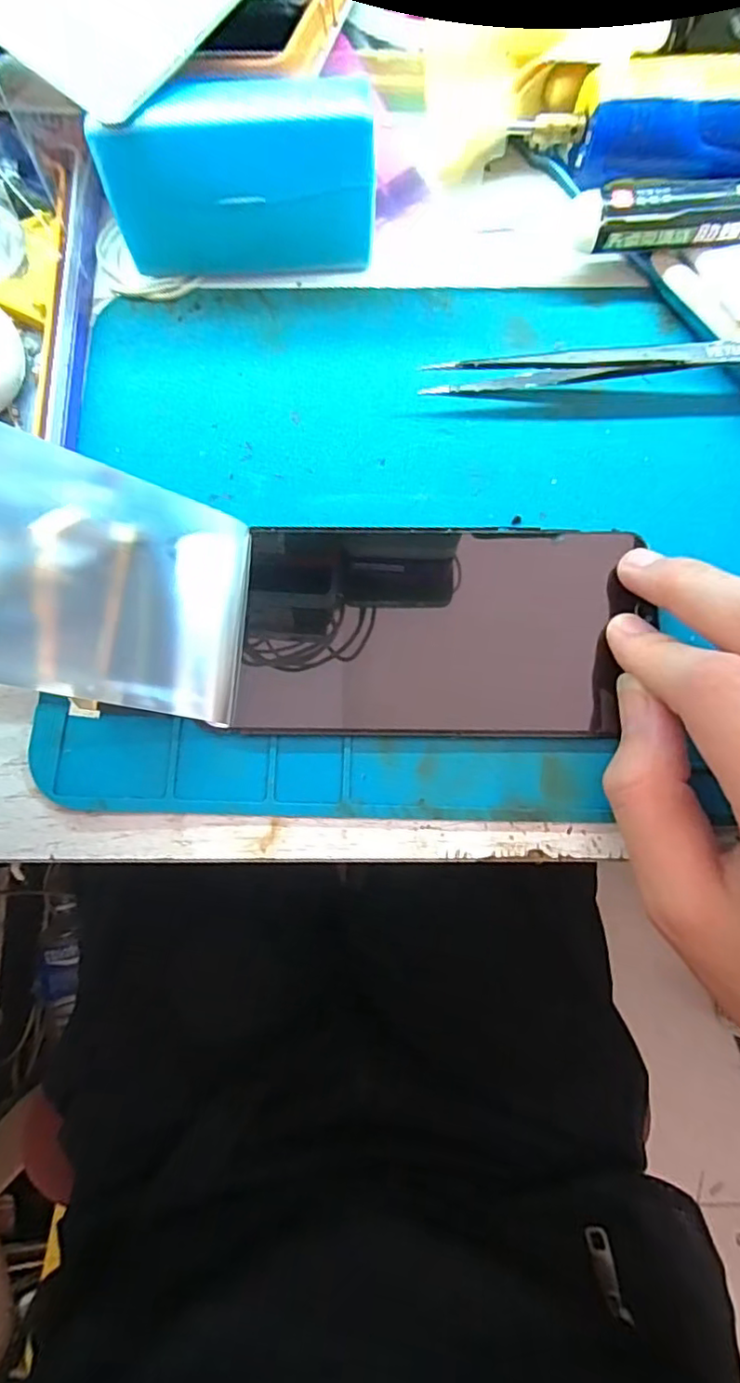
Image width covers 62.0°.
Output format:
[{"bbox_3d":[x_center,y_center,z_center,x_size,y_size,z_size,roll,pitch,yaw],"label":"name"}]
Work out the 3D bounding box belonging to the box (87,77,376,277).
[{"bbox_3d":[-0.043,-0.174,0.212,0.088,0.050,0.022,-3,77,0],"label":"box"}]

